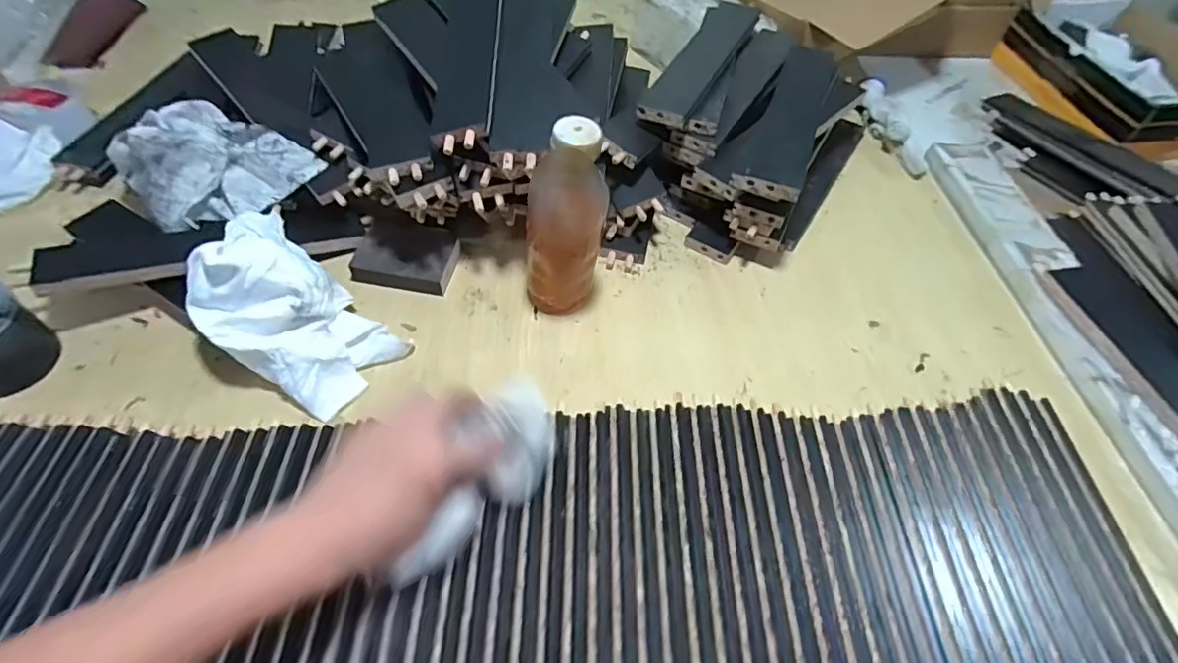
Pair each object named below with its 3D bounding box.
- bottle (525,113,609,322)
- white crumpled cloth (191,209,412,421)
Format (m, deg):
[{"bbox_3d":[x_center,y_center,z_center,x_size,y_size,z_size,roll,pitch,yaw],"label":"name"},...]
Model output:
[{"bbox_3d":[-0.022,-0.096,0.533,0.073,0.205,0.063,0,54,-4],"label":"bottle"},{"bbox_3d":[-0.278,-0.024,0.519,0.184,0.103,0.121,35,59,20],"label":"white crumpled cloth"}]

